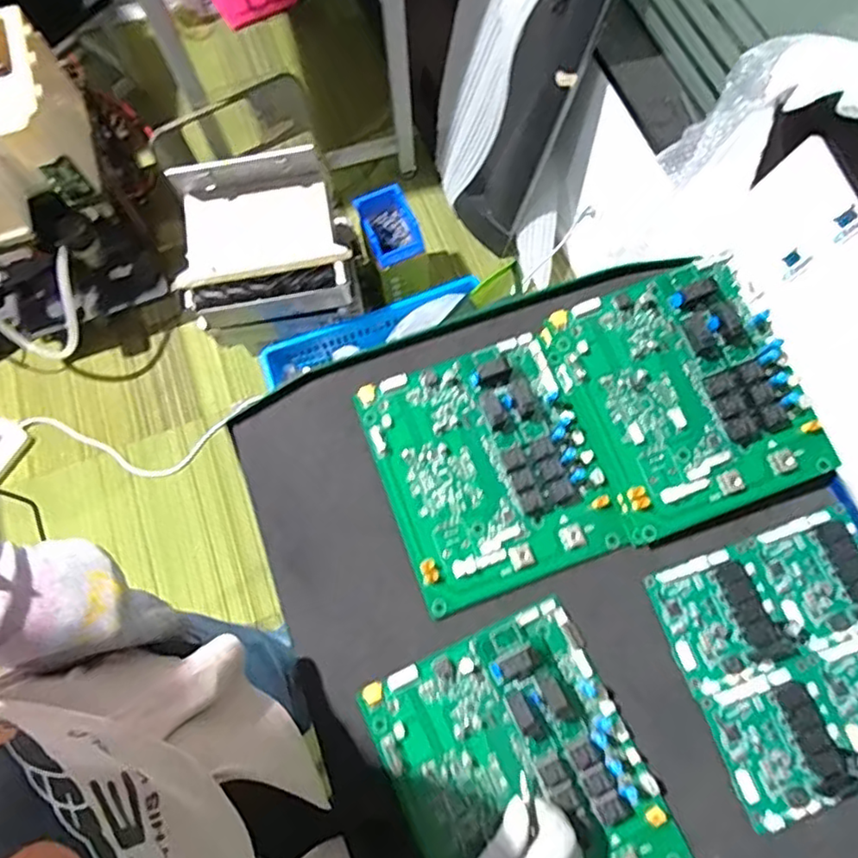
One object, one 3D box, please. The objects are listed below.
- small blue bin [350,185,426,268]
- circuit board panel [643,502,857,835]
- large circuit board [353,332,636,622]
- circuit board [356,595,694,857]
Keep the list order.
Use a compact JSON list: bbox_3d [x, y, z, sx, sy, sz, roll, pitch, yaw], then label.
[{"bbox_3d":[-0.085,-0.441,1.357,0.116,0.071,0.157,-24,72,-6],"label":"small blue bin"},{"bbox_3d":[0.290,0.173,0.474,0.181,0.019,0.187,-19,72,-4],"label":"circuit board panel"},{"bbox_3d":[0.050,0.029,0.522,0.171,0.026,0.202,-20,72,-5],"label":"large circuit board"},{"bbox_3d":[0.067,0.248,0.447,0.170,0.029,0.197,-24,72,-6],"label":"circuit board"}]

